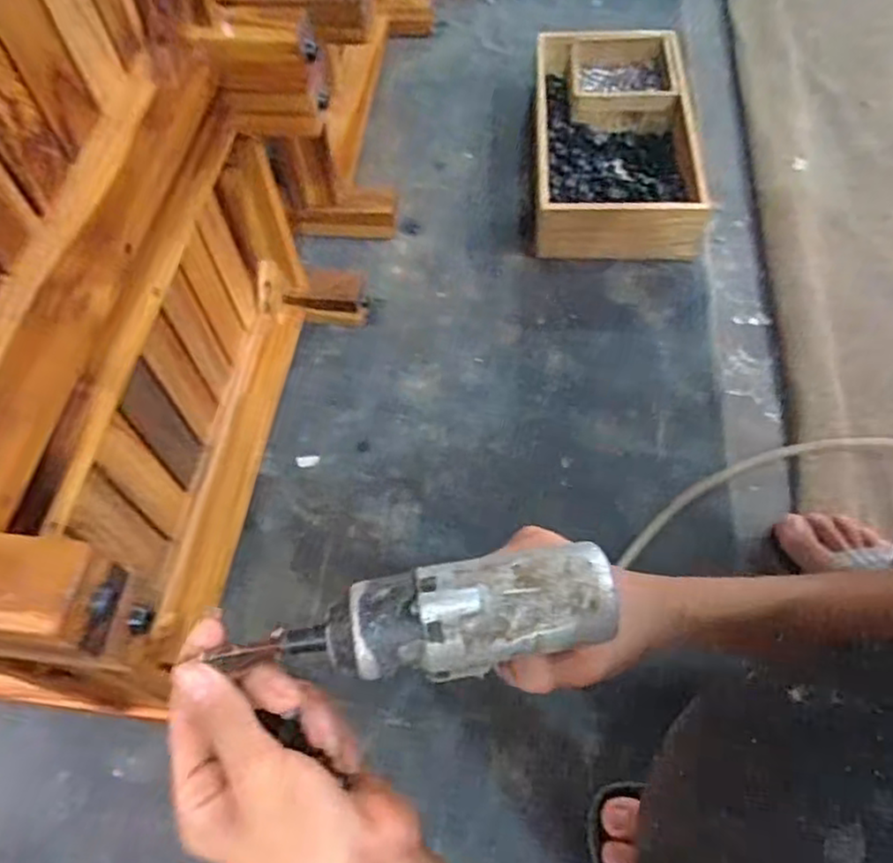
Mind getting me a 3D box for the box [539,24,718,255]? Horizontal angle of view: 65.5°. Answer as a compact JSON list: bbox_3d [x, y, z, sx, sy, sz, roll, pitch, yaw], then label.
[{"bbox_3d":[0.233,-0.395,0.941,0.213,0.087,0.361,2,58,5],"label":"box"}]

